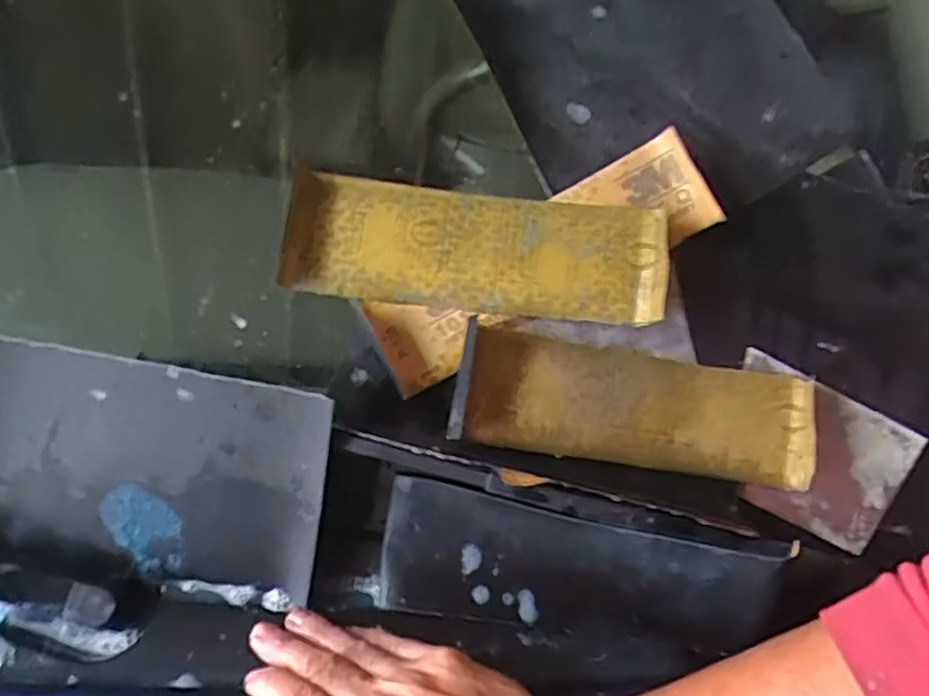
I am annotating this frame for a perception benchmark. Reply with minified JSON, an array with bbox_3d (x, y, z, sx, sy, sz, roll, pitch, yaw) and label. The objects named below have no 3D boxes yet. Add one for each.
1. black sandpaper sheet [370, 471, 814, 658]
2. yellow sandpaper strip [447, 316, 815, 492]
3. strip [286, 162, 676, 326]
[{"bbox_3d":[0.063,0.139,0.433,0.226,0.075,0.026,10,10,6],"label":"black sandpaper sheet"},{"bbox_3d":[0.116,0.038,0.462,0.243,0.021,0.076,10,78,-8],"label":"yellow sandpaper strip"},{"bbox_3d":[0.006,-0.068,0.471,0.250,0.017,0.083,7,80,2],"label":"strip"}]

